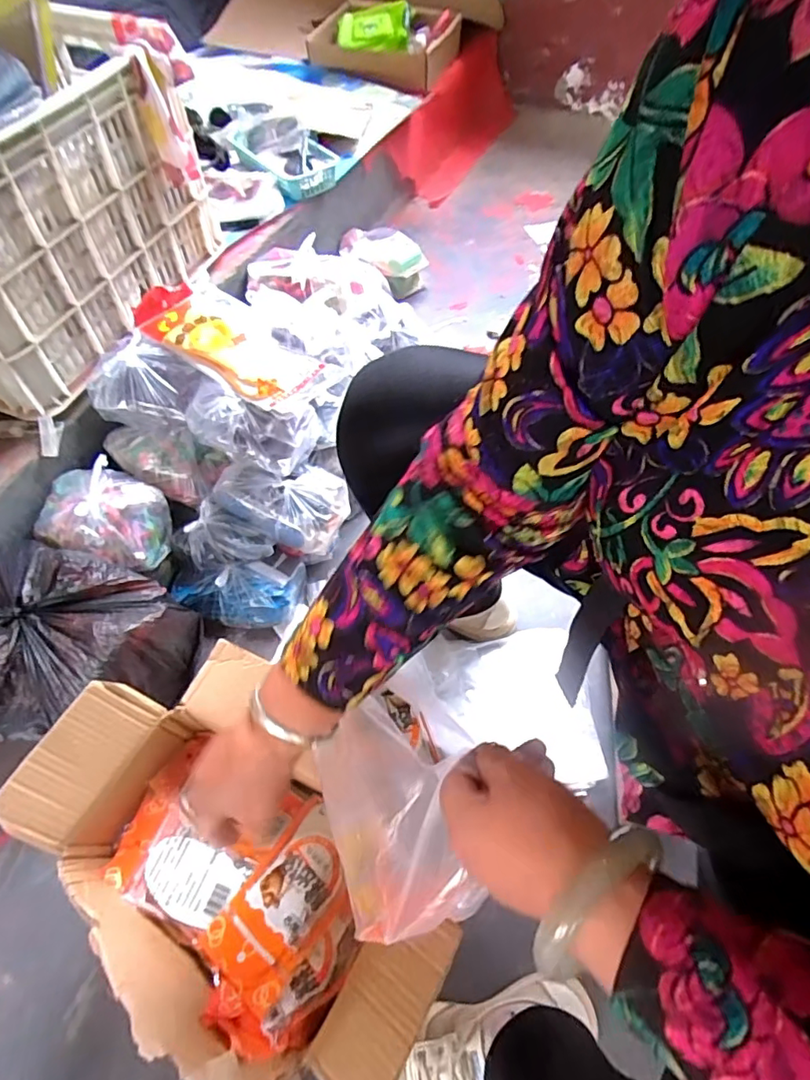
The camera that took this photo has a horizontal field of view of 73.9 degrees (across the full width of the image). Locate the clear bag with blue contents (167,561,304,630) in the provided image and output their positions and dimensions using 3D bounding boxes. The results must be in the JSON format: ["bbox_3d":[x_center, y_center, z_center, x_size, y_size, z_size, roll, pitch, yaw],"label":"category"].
[{"bbox_3d":[-0.238,0.074,0.769,0.184,0.064,0.087,-8,53,-4],"label":"clear bag with blue contents"}]

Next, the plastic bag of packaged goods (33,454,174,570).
[{"bbox_3d":[-0.422,-0.036,0.756,0.180,0.086,0.129,14,55,13],"label":"plastic bag of packaged goods"}]

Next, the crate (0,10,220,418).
[{"bbox_3d":[-0.524,-0.469,0.779,0.322,0.308,0.531,19,56,16],"label":"crate"}]

